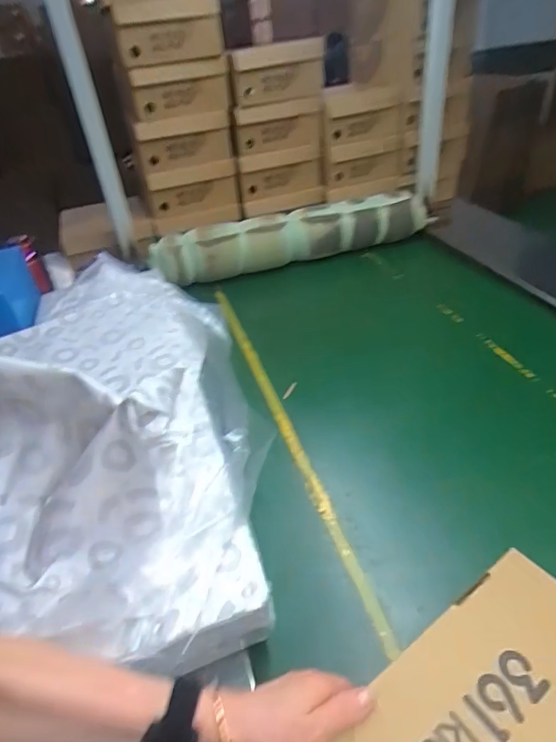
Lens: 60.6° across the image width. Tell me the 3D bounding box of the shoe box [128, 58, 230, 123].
[{"bbox_3d":[-0.254,-0.763,1.289,0.251,0.117,0.267,-8,36,-1],"label":"shoe box"}]

